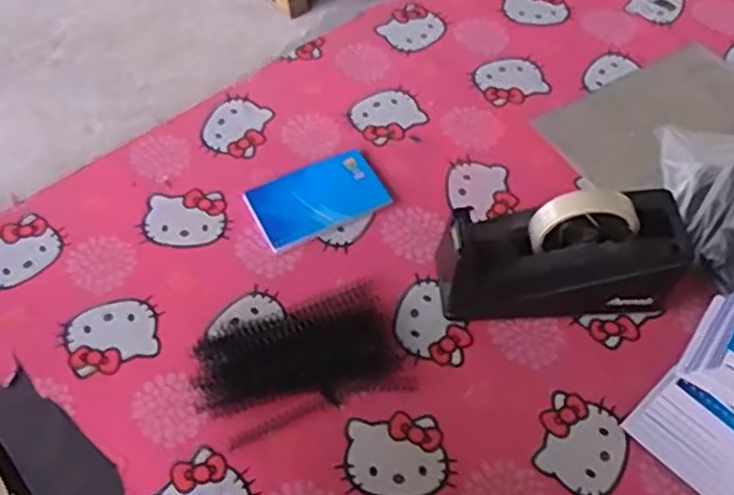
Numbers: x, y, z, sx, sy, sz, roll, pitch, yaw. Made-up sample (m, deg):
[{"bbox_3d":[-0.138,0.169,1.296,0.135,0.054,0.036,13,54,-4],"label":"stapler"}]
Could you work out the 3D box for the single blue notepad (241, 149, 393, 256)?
[{"bbox_3d":[-0.049,-0.049,0.724,0.132,0.006,0.082,-25,59,-16],"label":"single blue notepad"}]

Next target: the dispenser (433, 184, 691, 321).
[{"bbox_3d":[0.164,0.008,0.623,0.201,0.111,0.069,-5,56,-3],"label":"dispenser"}]

